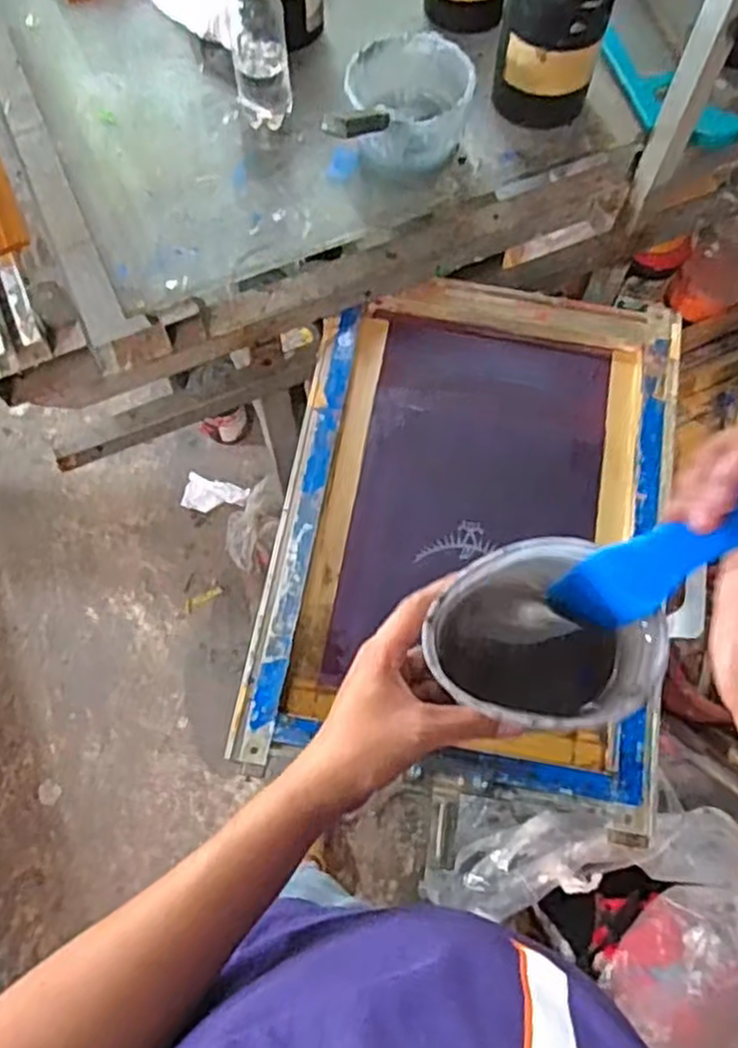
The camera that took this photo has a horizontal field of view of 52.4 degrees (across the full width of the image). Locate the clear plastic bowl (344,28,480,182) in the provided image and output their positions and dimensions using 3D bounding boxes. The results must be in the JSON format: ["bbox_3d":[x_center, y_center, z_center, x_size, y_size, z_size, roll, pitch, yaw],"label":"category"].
[{"bbox_3d":[0.042,-0.434,0.772,0.119,0.076,0.125,0,67,0],"label":"clear plastic bowl"}]

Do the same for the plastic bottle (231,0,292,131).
[{"bbox_3d":[-0.114,-0.503,0.731,0.057,0.212,0.063,-8,68,-4],"label":"plastic bottle"}]

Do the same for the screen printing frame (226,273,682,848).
[{"bbox_3d":[0.108,-0.004,0.783,0.399,0.052,0.549,10,71,2],"label":"screen printing frame"}]

